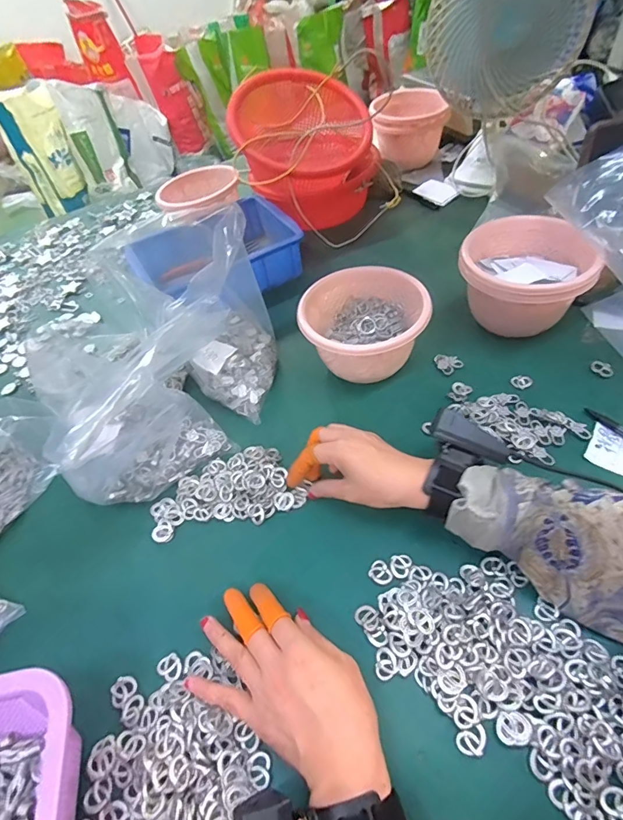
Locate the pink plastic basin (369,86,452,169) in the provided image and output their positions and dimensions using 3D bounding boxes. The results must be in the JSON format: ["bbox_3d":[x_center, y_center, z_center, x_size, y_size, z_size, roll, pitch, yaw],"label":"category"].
[{"bbox_3d":[0.187,-0.559,0.873,0.147,0.096,0.131,-13,50,-2],"label":"pink plastic basin"}]

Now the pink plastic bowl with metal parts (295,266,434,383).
[{"bbox_3d":[0.064,-0.098,0.532,0.142,0.088,0.128,-5,50,5],"label":"pink plastic bowl with metal parts"}]

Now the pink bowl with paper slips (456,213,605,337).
[{"bbox_3d":[0.260,-0.159,0.544,0.144,0.095,0.148,-5,51,6],"label":"pink bowl with paper slips"}]

